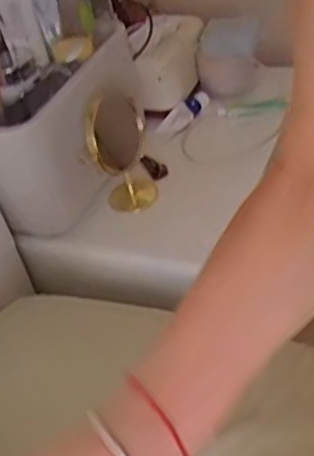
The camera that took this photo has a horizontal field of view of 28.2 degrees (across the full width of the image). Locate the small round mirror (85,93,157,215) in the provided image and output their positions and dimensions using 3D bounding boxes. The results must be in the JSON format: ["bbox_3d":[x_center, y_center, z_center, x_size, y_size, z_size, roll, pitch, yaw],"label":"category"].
[{"bbox_3d":[-0.046,-0.087,0.820,0.077,0.181,0.073,-6,41,0],"label":"small round mirror"}]

